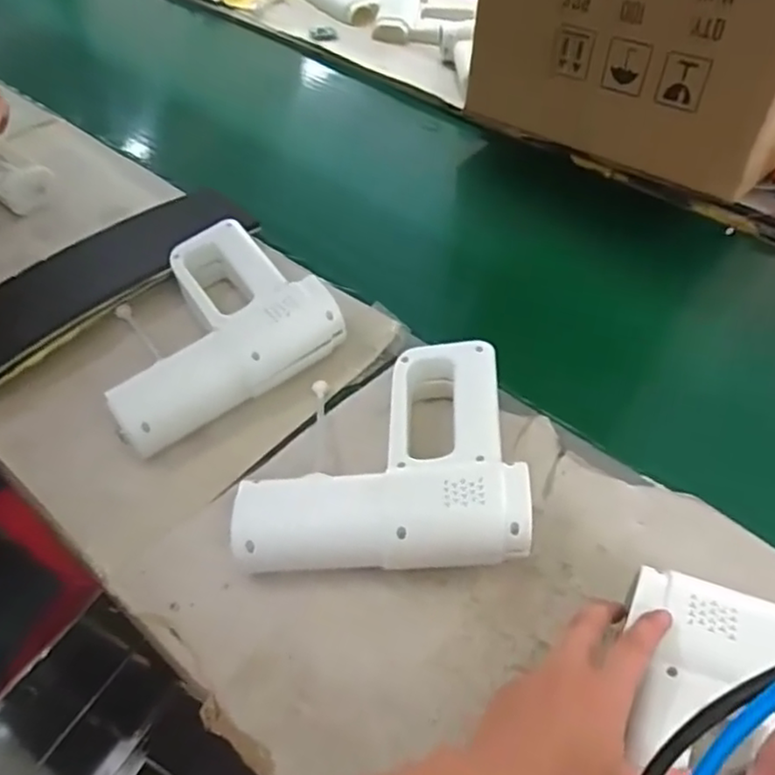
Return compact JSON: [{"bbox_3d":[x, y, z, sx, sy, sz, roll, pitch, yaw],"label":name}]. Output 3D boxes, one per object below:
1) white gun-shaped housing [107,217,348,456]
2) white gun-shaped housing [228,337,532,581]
[{"bbox_3d":[-0.174,-0.052,0.617,0.210,0.063,0.183,-32,56,-24],"label":"white gun-shaped housing"},{"bbox_3d":[-0.004,0.053,0.522,0.204,0.064,0.184,-1,49,0],"label":"white gun-shaped housing"}]

